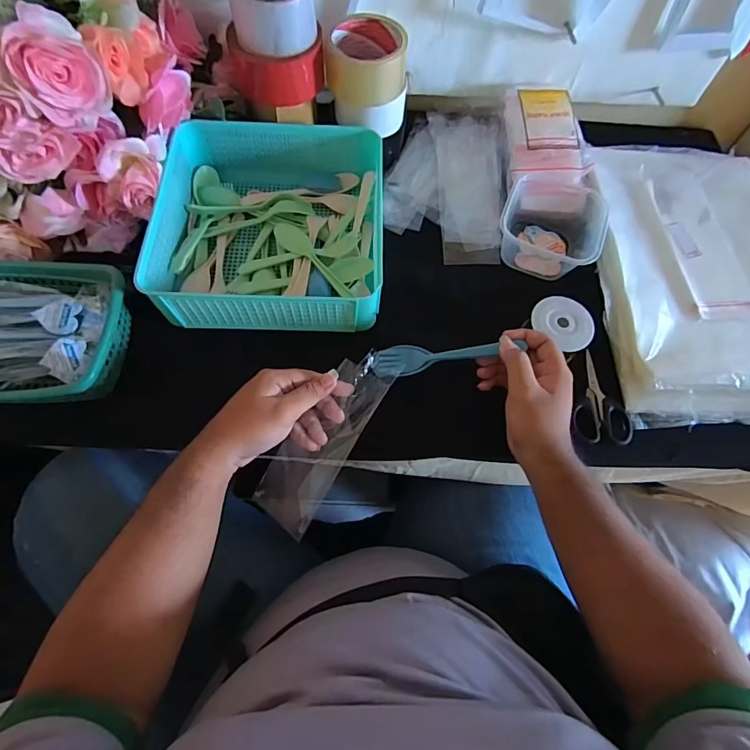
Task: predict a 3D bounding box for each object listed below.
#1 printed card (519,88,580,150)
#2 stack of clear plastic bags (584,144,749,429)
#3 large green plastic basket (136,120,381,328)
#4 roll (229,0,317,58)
[{"bbox_3d":[0.229,-0.337,0.563,0.068,0.011,0.096,-1,77,-3],"label":"printed card"},{"bbox_3d":[0.393,-0.134,0.530,0.247,0.040,0.396,0,66,-3],"label":"stack of clear plastic bags"},{"bbox_3d":[-0.119,-0.190,0.515,0.245,0.071,0.278,1,66,-3],"label":"large green plastic basket"},{"bbox_3d":[-0.108,-0.390,0.457,0.085,0.052,0.081,-11,67,-8],"label":"roll"}]

